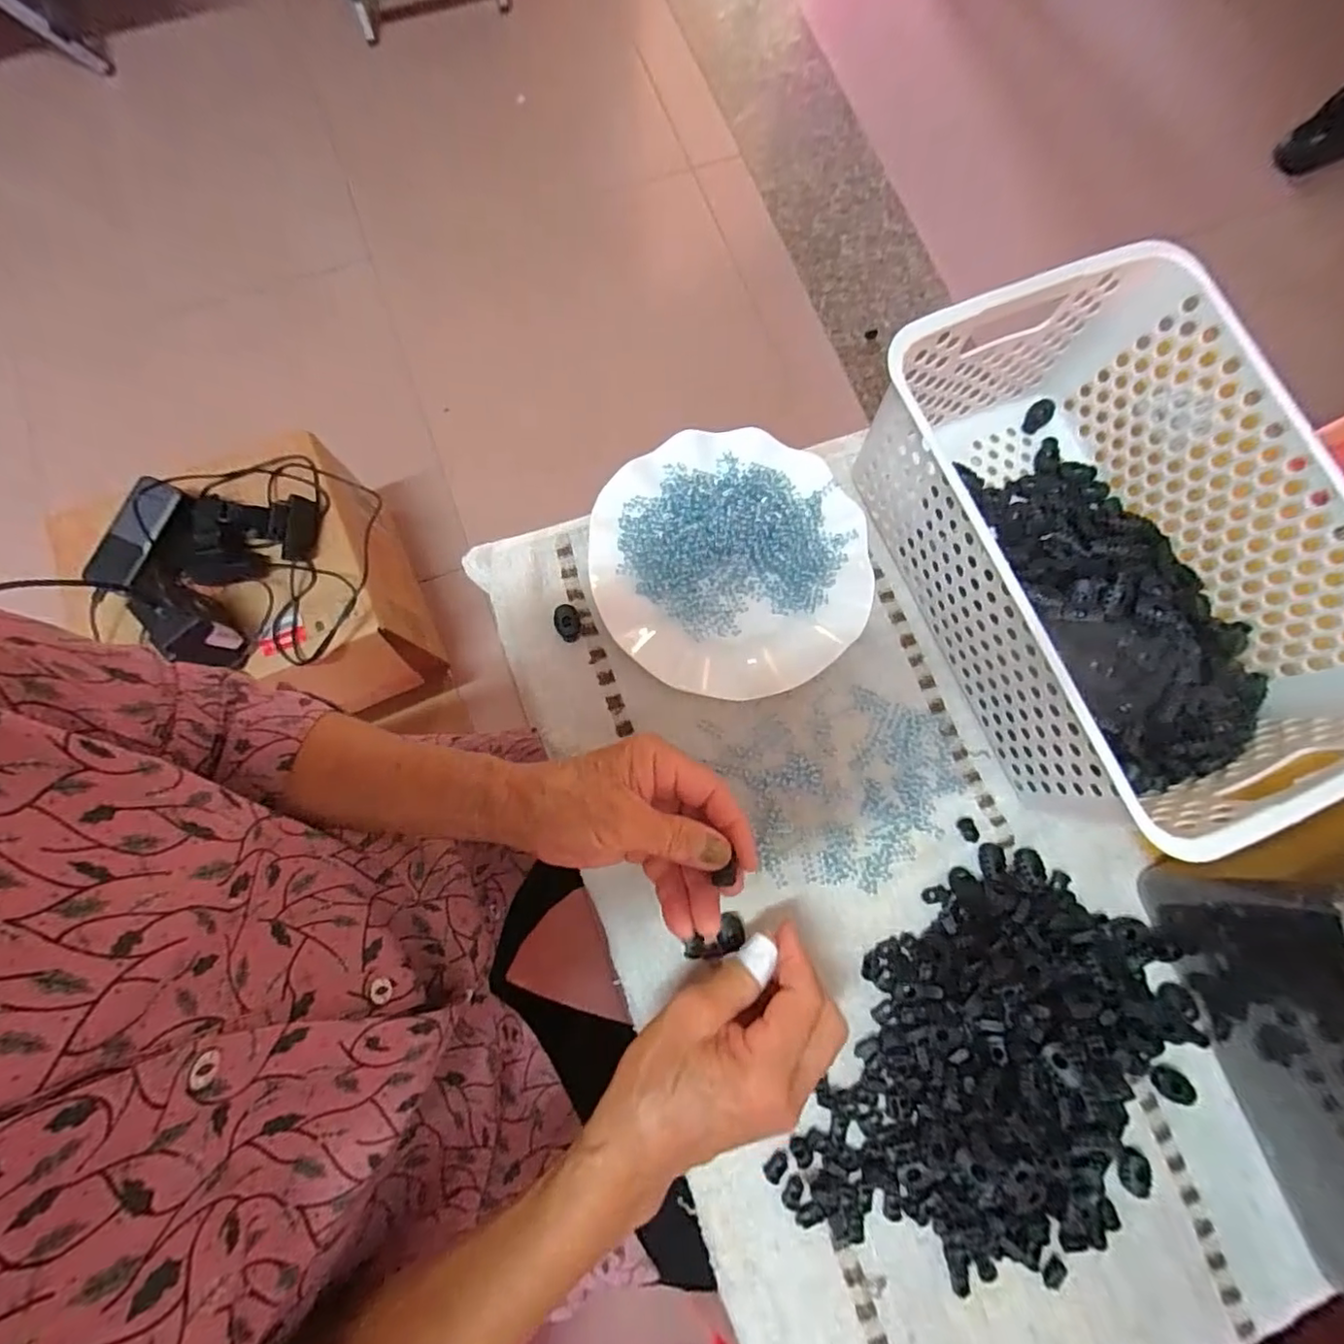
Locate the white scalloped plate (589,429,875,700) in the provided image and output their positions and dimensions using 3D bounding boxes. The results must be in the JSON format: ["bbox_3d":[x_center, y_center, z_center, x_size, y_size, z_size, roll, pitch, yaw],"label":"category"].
[{"bbox_3d":[0.040,-0.074,0.397,0.180,0.030,0.177,0,79,-1],"label":"white scalloped plate"}]

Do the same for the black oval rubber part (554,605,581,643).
[{"bbox_3d":[-0.070,-0.033,0.396,0.017,0.007,0.025,-16,80,-5],"label":"black oval rubber part"}]

